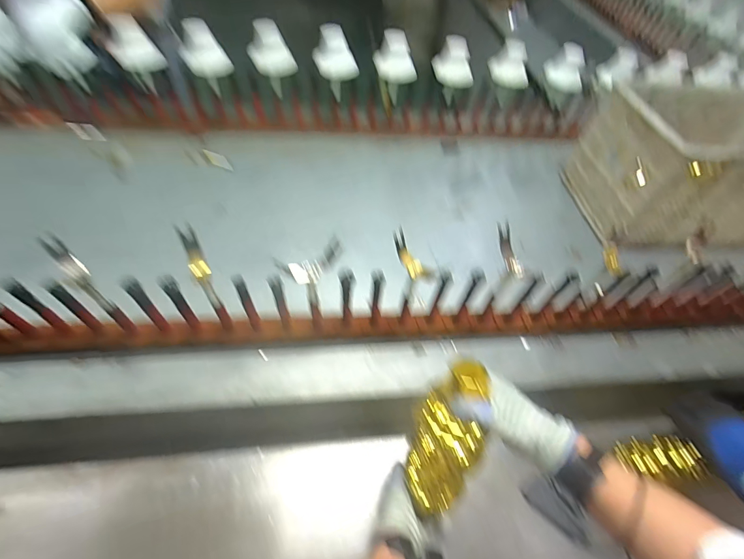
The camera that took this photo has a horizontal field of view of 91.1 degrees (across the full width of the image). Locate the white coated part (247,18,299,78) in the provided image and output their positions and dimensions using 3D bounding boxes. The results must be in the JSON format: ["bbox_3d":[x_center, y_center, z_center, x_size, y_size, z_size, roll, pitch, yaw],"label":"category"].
[{"bbox_3d":[-0.241,-0.553,0.880,0.106,0.113,0.039,8,50,0],"label":"white coated part"}]

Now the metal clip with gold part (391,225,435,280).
[{"bbox_3d":[0.056,-0.035,0.537,0.027,0.021,0.086,-41,102,-29],"label":"metal clip with gold part"}]

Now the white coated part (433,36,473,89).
[{"bbox_3d":[0.210,-0.548,0.930,0.110,0.099,0.045,18,51,8],"label":"white coated part"}]

